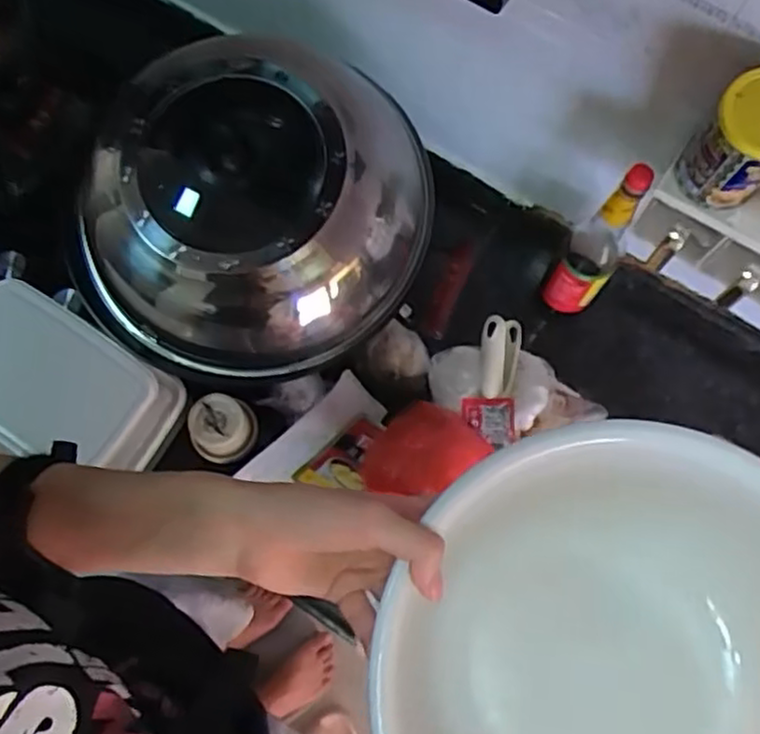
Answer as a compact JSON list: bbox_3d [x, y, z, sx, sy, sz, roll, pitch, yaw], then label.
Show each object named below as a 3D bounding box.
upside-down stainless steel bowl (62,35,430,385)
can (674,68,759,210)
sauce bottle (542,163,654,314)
[{"bbox_3d":[-0.143,-0.169,0.758,0.379,0.174,0.341,-5,74,-4],"label":"upside-down stainless steel bowl"},{"bbox_3d":[0.306,-0.187,0.595,0.069,0.120,0.063,1,73,-2],"label":"can"},{"bbox_3d":[0.244,-0.133,0.778,0.058,0.252,0.053,28,74,6],"label":"sauce bottle"}]

